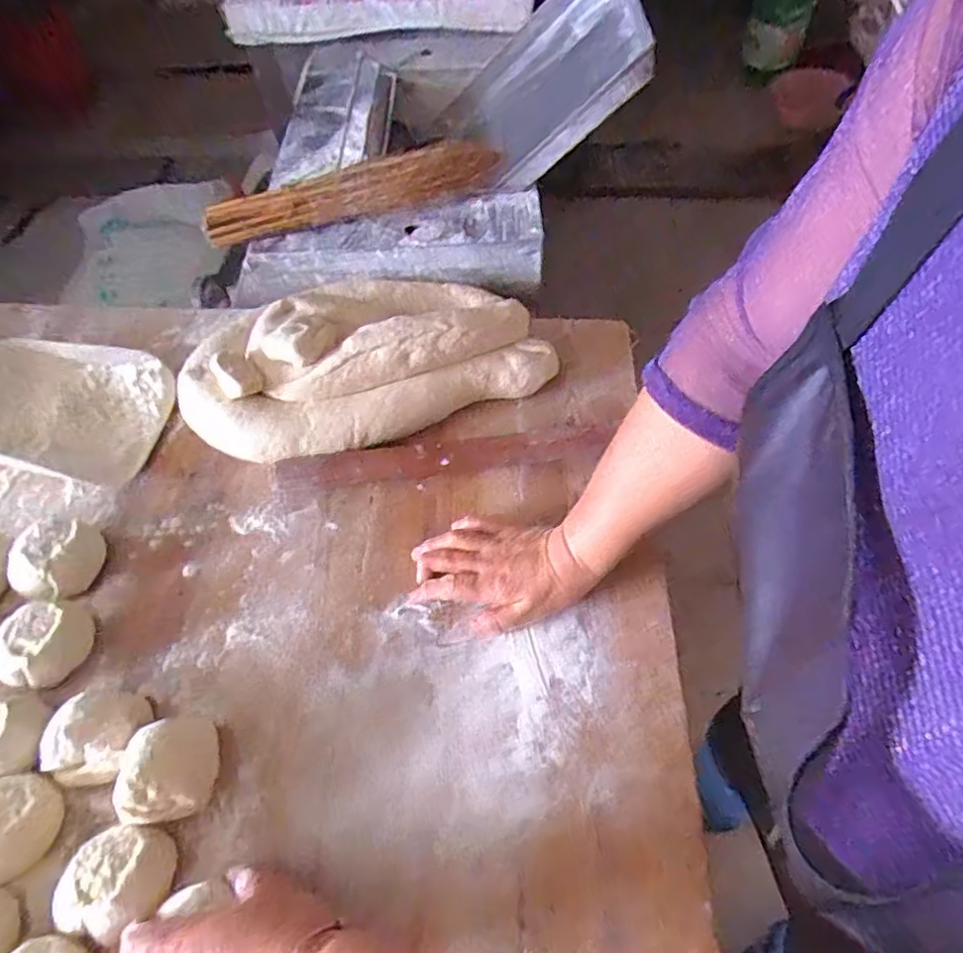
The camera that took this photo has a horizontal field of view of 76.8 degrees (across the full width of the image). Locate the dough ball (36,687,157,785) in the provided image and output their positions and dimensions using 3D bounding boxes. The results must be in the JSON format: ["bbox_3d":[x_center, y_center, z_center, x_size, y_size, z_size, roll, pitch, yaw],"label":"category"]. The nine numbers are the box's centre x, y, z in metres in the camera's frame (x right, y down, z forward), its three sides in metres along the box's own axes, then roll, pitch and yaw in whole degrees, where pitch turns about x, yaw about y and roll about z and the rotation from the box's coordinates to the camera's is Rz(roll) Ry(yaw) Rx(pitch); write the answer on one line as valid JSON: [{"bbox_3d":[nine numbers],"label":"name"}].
[{"bbox_3d":[-0.289,0.196,0.459,0.064,0.042,0.069,-1,57,2],"label":"dough ball"}]

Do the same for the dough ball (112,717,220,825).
[{"bbox_3d":[-0.223,0.212,0.442,0.055,0.058,0.071,-4,57,0],"label":"dough ball"}]

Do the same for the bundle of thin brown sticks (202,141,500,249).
[{"bbox_3d":[-0.147,-0.329,0.704,0.334,0.053,0.038,-19,59,-10],"label":"bundle of thin brown sticks"}]

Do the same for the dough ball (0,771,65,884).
[{"bbox_3d":[-0.334,0.246,0.427,0.060,0.041,0.065,-1,57,2],"label":"dough ball"}]

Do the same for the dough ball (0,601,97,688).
[{"bbox_3d":[-0.358,0.138,0.497,0.057,0.044,0.073,24,61,17],"label":"dough ball"}]

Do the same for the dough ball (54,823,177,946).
[{"bbox_3d":[-0.240,0.272,0.409,0.061,0.041,0.063,-1,57,2],"label":"dough ball"}]

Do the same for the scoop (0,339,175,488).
[{"bbox_3d":[-0.474,-0.083,0.632,0.275,0.078,0.157,11,58,9],"label":"scoop"}]

